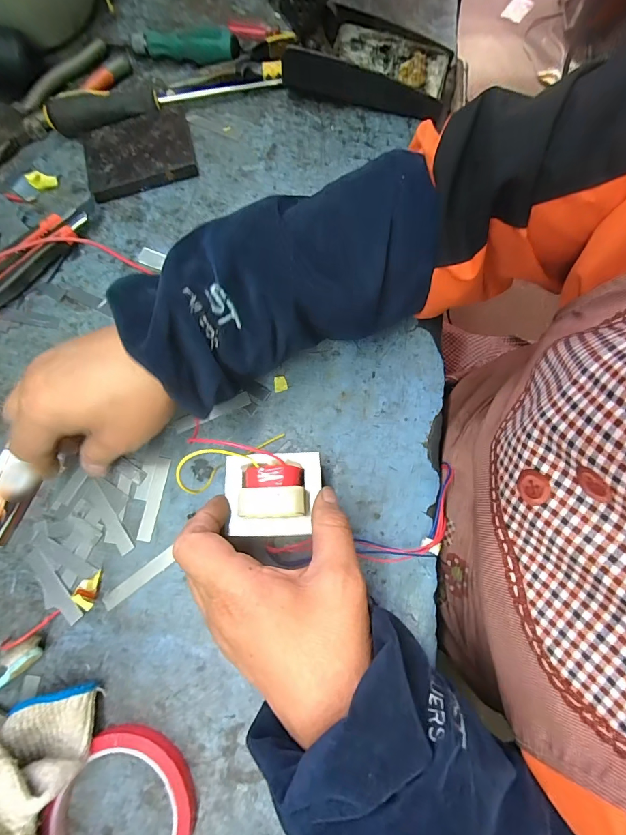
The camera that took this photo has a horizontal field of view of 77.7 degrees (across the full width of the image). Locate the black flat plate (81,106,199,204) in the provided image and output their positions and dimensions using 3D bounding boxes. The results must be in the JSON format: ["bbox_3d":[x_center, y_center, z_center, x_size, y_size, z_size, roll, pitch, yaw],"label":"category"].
[{"bbox_3d":[-0.173,-0.263,0.385,0.104,0.015,0.082,-14,76,-1],"label":"black flat plate"}]

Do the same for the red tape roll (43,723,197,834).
[{"bbox_3d":[-0.125,0.263,0.255,0.089,0.016,0.093,0,76,2],"label":"red tape roll"}]

